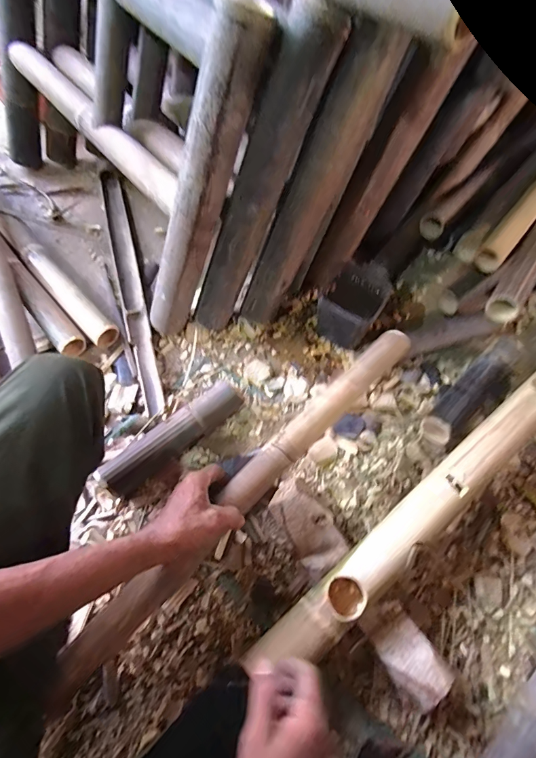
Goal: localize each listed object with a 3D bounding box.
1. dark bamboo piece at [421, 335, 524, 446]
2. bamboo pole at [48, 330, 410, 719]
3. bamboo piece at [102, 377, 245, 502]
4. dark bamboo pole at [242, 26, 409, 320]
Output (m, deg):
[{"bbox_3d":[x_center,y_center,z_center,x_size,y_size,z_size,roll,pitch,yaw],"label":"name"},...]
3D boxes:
[{"bbox_3d":[0.381,0.018,0.711,0.273,0.069,0.064,-38,72,-19],"label":"dark bamboo piece"},{"bbox_3d":[-0.013,0.133,0.509,0.048,0.064,0.647,42,73,16],"label":"bamboo pole"},{"bbox_3d":[-0.157,0.096,0.653,0.250,0.057,0.054,-38,71,-19],"label":"bamboo piece"},{"bbox_3d":[0.066,-0.282,0.634,0.085,0.465,0.066,-24,65,-41],"label":"dark bamboo pole"}]

